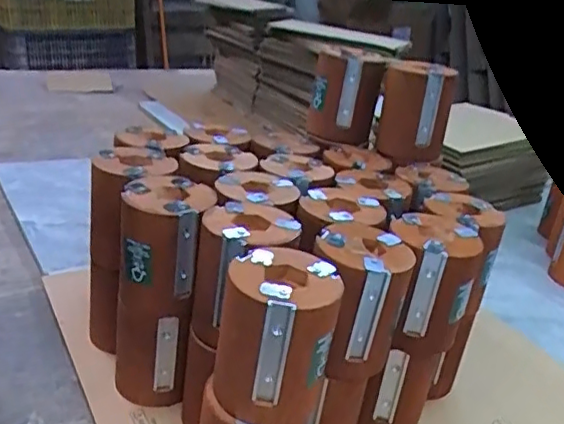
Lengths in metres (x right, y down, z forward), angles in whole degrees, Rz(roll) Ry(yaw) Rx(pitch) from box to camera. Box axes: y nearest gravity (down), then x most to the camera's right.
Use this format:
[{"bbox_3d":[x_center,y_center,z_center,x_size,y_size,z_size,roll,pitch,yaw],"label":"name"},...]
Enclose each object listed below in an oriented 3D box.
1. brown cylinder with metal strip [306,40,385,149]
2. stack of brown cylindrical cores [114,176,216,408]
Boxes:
[{"bbox_3d":[0.077,-0.149,0.755,0.089,0.108,0.078,11,24,9],"label":"brown cylinder with metal strip"},{"bbox_3d":[-0.112,0.082,0.544,0.079,0.212,0.083,7,23,0],"label":"stack of brown cylindrical cores"}]

